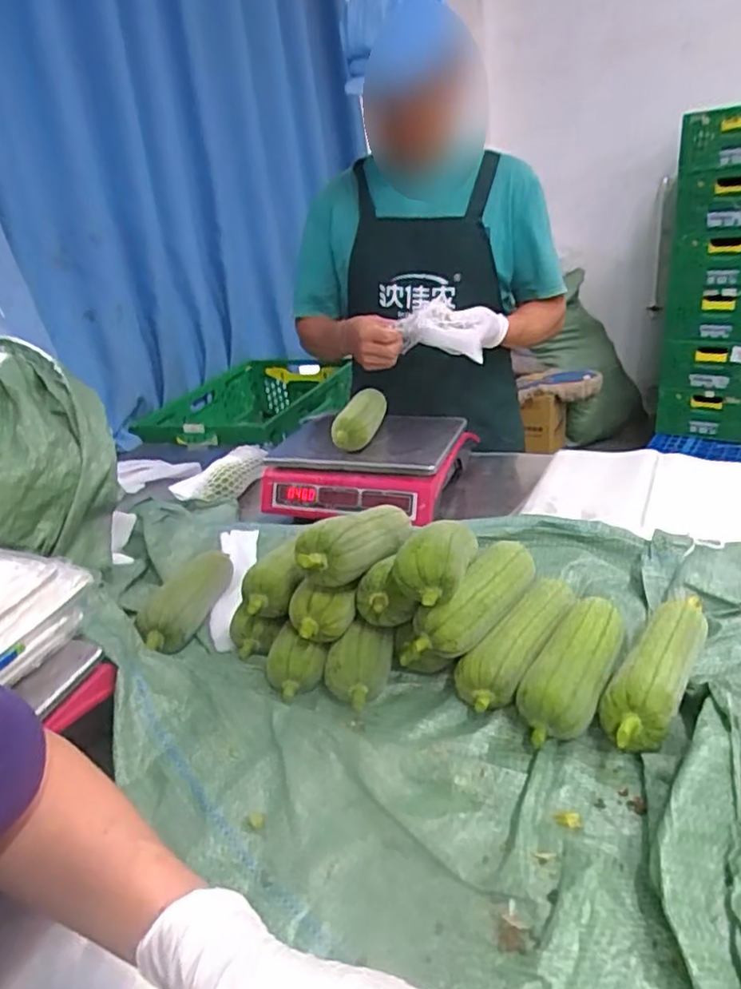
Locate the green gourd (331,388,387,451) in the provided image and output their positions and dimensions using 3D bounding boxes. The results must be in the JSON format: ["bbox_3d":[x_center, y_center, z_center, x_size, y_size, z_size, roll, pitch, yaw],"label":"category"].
[{"bbox_3d":[-0.015,-0.124,1.054,0.065,0.081,0.163,-2,26,12],"label":"green gourd"}]

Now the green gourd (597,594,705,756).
[{"bbox_3d":[0.276,0.166,0.609,0.060,0.056,0.211,13,32,36],"label":"green gourd"}]

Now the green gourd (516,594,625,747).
[{"bbox_3d":[0.200,0.169,0.622,0.068,0.061,0.185,10,30,32],"label":"green gourd"}]

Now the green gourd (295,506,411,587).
[{"bbox_3d":[-0.014,0.046,0.670,0.062,0.066,0.168,10,18,33],"label":"green gourd"}]

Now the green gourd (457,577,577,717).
[{"bbox_3d":[0.155,0.153,0.669,0.065,0.067,0.192,11,31,34],"label":"green gourd"}]

